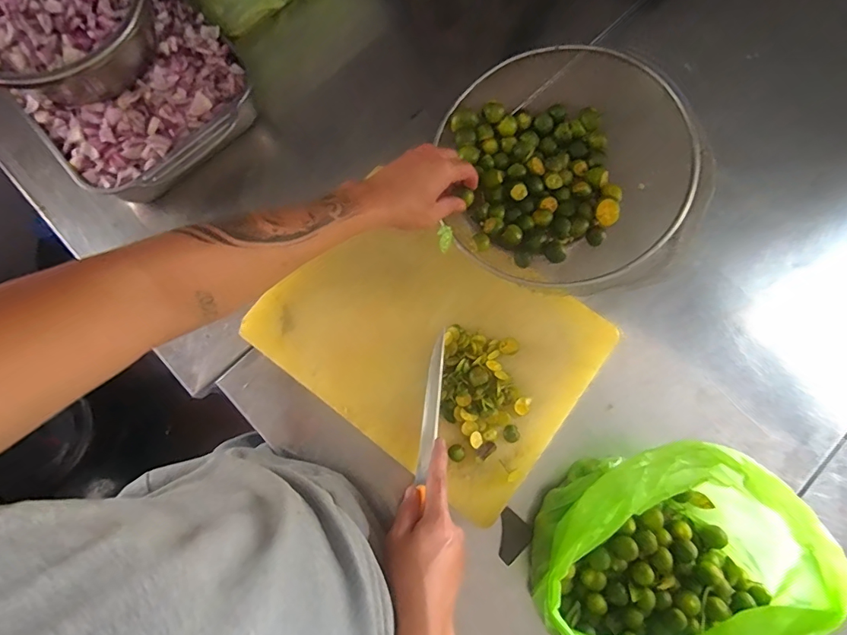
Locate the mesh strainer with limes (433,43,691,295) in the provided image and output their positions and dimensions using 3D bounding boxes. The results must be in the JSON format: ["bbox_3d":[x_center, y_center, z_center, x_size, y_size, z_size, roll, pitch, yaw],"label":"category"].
[{"bbox_3d":[0.176,-0.182,0.572,0.315,0.089,0.322,-37,79,-8],"label":"mesh strainer with limes"}]

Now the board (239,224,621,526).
[{"bbox_3d":[0.006,0.027,0.574,0.382,0.022,0.285,36,80,8],"label":"board"}]

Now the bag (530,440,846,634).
[{"bbox_3d":[0.259,0.241,0.478,0.284,0.124,0.189,-16,77,-3],"label":"bag"}]

